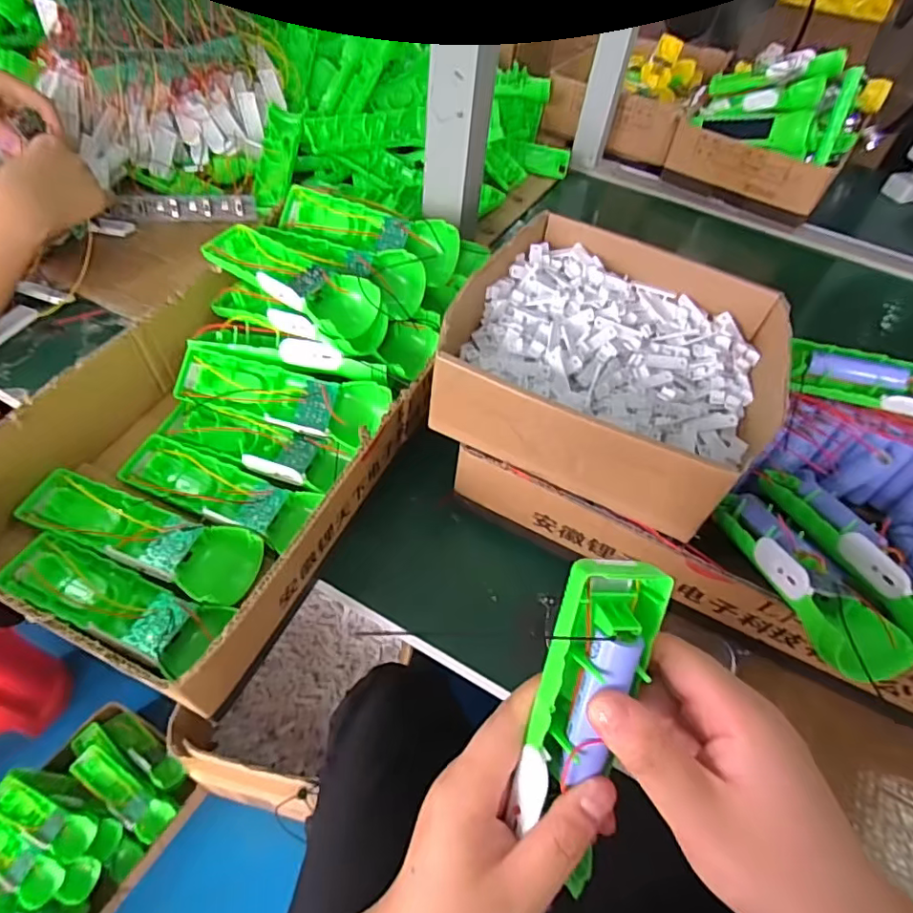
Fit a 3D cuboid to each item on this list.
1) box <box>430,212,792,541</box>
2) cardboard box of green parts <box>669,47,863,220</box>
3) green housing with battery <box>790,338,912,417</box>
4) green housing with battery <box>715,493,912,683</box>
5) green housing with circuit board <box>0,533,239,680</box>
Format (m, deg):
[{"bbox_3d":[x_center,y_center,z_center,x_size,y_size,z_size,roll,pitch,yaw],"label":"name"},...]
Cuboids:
[{"bbox_3d":[0.112,-0.072,0.401,0.211,0.062,0.206,24,53,13],"label":"box"},{"bbox_3d":[0.433,-0.464,0.777,0.222,0.132,0.185,30,54,18],"label":"cardboard box of green parts"},{"bbox_3d":[0.338,-0.052,0.431,0.152,0.032,0.060,15,51,7],"label":"green housing with battery"},{"bbox_3d":[0.207,0.069,0.345,0.056,0.033,0.151,-4,34,-9],"label":"green housing with battery"},{"bbox_3d":[-0.215,0.089,0.349,0.146,0.022,0.043,19,52,9],"label":"green housing with circuit board"}]

